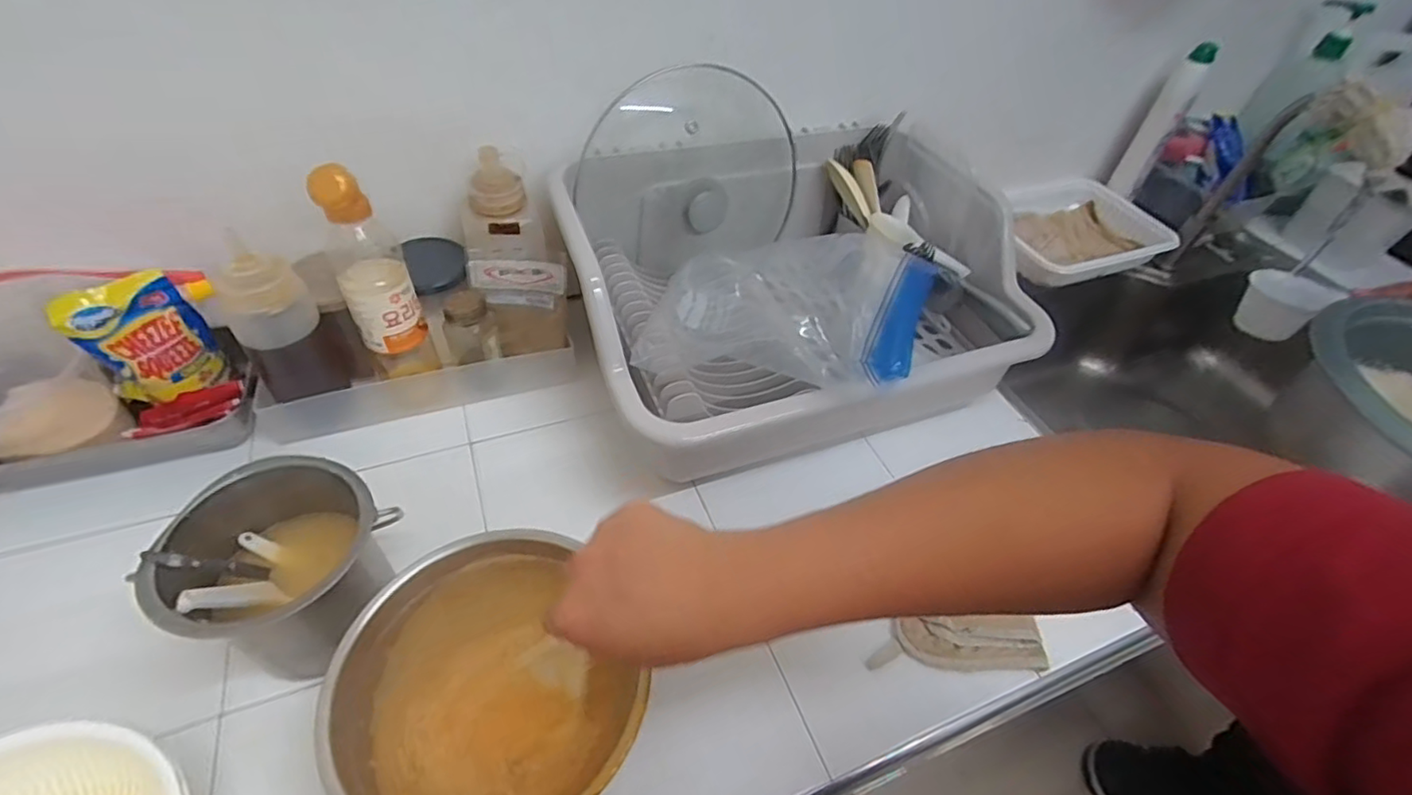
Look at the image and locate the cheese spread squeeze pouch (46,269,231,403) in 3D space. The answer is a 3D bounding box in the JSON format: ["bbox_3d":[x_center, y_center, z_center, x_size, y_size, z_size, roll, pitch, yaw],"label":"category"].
[{"bbox_3d":[-0.491,-0.052,0.546,0.105,0.115,0.047,-28,56,-28],"label":"cheese spread squeeze pouch"}]

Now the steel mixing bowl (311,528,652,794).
[{"bbox_3d":[-0.147,0.192,0.411,0.178,0.085,0.182,3,47,-4],"label":"steel mixing bowl"}]

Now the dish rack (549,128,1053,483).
[{"bbox_3d":[0.087,-0.122,0.656,0.448,0.182,0.379,-13,51,-18],"label":"dish rack"}]

